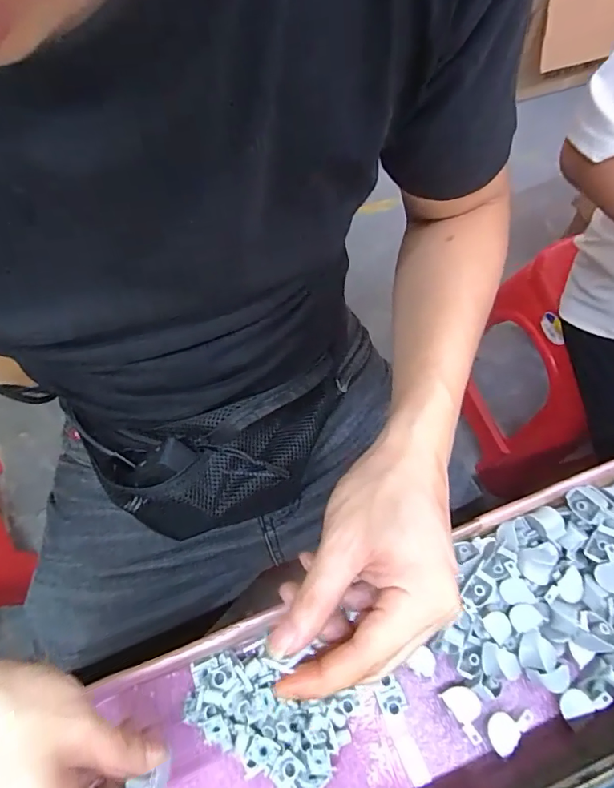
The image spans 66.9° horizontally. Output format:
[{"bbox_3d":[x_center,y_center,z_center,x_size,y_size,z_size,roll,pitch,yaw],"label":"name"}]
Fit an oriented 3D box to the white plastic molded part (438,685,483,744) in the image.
[{"bbox_3d":[0.116,0.232,0.342,0.021,0.020,0.035,-32,68,-12],"label":"white plastic molded part"}]

